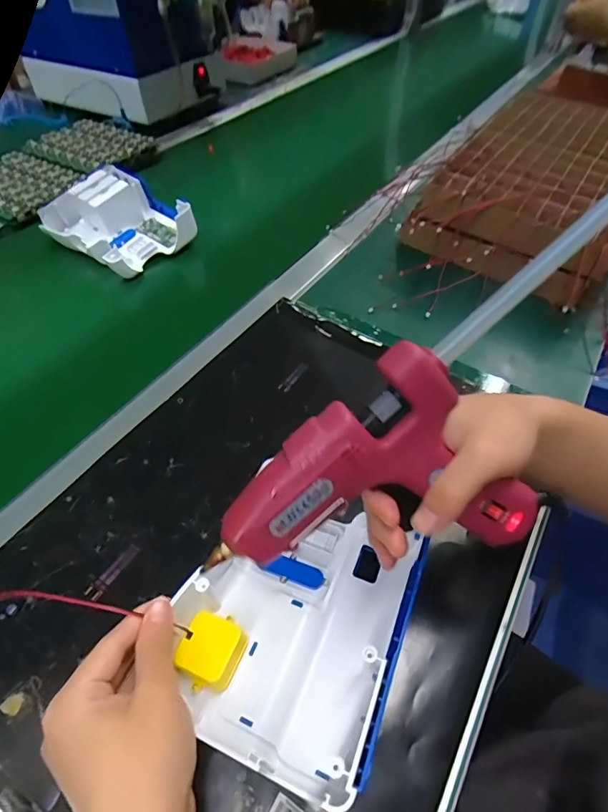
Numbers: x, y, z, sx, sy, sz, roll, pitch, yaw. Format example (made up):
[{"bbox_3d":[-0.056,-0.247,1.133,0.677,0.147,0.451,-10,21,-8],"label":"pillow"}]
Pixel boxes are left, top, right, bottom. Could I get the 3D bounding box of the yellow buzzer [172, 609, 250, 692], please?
[{"bbox_3d":[-0.060,0.158,0.296,0.039,0.017,0.042,21,53,15],"label":"yellow buzzer"}]

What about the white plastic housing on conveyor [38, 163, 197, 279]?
[{"bbox_3d":[-0.260,-0.261,0.627,0.192,0.057,0.138,31,56,19],"label":"white plastic housing on conveyor"}]

